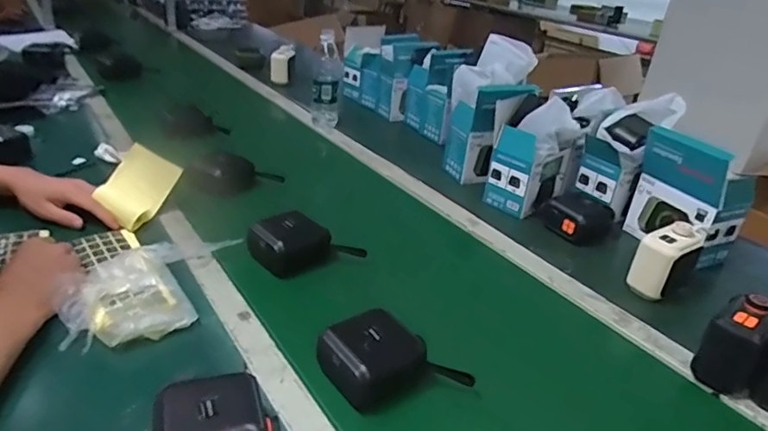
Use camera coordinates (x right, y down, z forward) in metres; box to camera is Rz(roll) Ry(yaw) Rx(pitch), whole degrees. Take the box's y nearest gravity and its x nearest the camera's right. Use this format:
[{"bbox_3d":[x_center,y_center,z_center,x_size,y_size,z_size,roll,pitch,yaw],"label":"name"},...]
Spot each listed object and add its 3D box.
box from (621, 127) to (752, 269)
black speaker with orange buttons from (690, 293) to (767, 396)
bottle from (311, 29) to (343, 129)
[{"bbox_3d":[0.499,-0.031,0.850,0.103,0.190,0.142,-6,30,-22],"label":"box"},{"bbox_3d":[0.408,0.148,0.602,0.064,0.097,0.060,-20,38,-40],"label":"black speaker with orange buttons"},{"bbox_3d":[-0.137,-0.318,1.256,0.066,0.218,0.060,2,28,-9],"label":"bottle"}]

